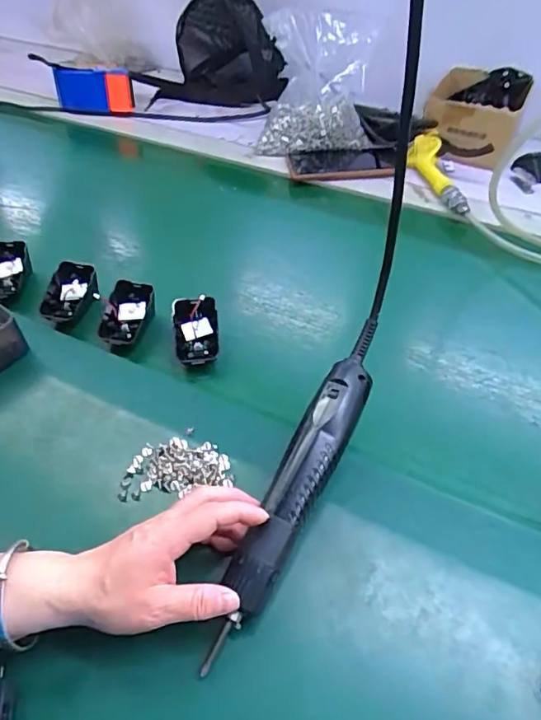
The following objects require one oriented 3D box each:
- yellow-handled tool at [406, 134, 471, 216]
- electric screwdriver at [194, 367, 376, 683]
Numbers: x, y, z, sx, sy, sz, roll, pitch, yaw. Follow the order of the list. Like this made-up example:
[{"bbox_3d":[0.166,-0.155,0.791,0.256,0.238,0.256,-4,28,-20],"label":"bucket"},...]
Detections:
[{"bbox_3d":[0.227,-0.256,0.734,0.045,0.037,0.172,-4,48,-3],"label":"yellow-handled tool"},{"bbox_3d":[0.015,0.100,0.384,0.035,0.034,0.234,21,66,20],"label":"electric screwdriver"}]

